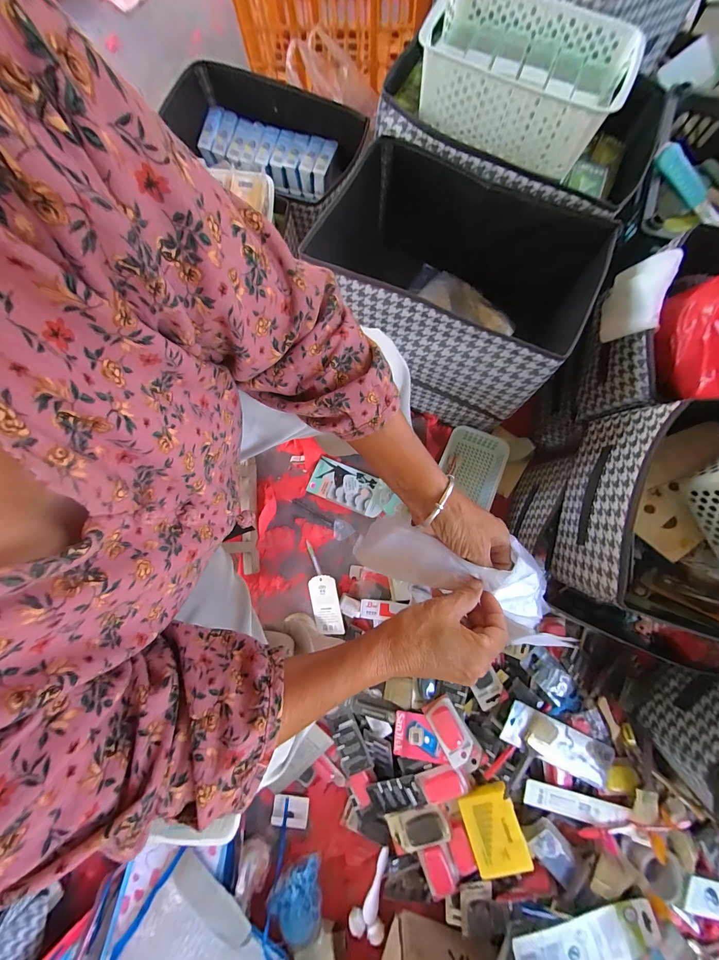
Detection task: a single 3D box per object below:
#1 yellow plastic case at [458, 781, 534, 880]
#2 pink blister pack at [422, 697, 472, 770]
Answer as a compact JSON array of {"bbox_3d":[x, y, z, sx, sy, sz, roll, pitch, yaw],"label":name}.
[{"bbox_3d":[0.235,0.612,0.578,0.090,0.025,0.114,-19,71,14],"label":"yellow plastic case"},{"bbox_3d":[0.170,0.467,0.615,0.057,0.019,0.106,-29,80,-5],"label":"pink blister pack"}]

